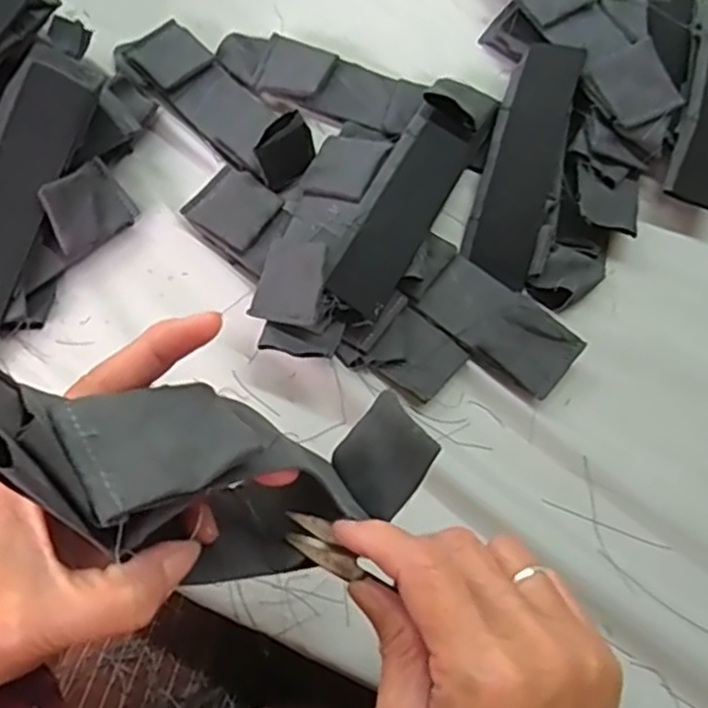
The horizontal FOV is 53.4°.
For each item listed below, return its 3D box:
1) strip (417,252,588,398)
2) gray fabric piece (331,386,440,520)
[{"bbox_3d":[0.089,-0.019,0.434,0.097,0.012,0.046,38,88,15],"label":"strip"},{"bbox_3d":[0.012,0.045,0.303,0.043,0.005,0.044,42,104,39],"label":"gray fabric piece"}]

